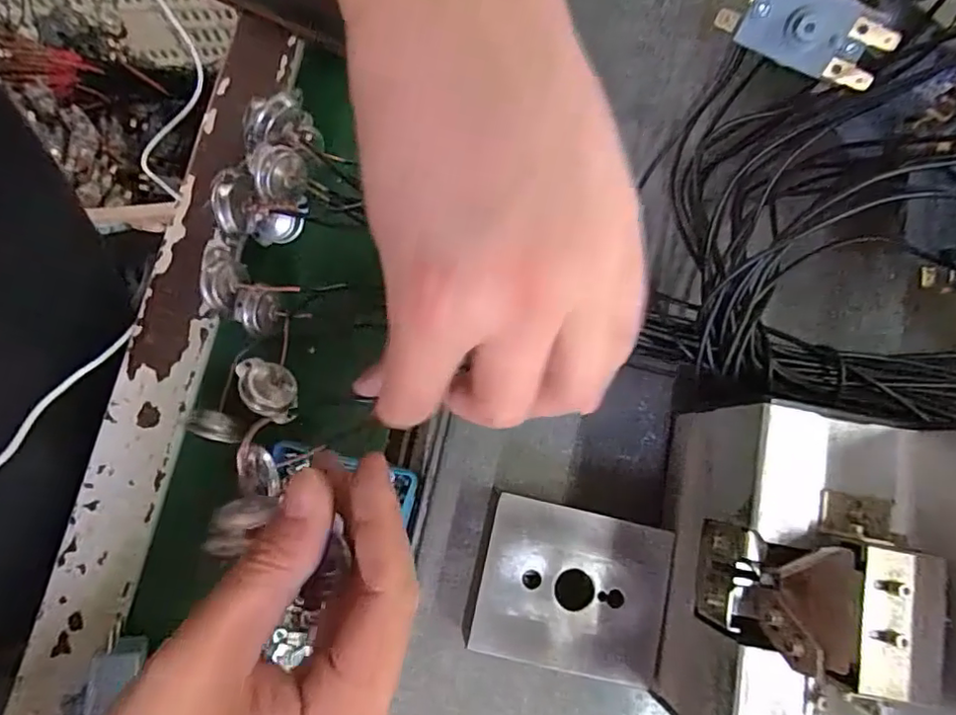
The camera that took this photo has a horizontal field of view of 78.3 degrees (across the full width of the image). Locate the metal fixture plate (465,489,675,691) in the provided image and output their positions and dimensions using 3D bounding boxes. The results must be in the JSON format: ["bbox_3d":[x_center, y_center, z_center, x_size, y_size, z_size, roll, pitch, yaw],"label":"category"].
[{"bbox_3d":[0.040,0.100,0.258,0.080,0.026,0.065,14,81,-3],"label":"metal fixture plate"}]

